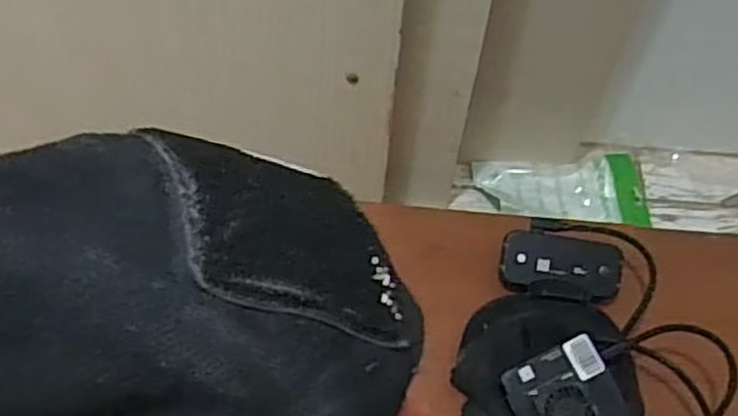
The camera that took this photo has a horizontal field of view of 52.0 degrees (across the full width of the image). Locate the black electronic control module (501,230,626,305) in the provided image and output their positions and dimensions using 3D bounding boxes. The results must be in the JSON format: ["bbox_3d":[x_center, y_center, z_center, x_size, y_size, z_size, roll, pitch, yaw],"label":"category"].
[{"bbox_3d":[0.170,0.050,0.670,0.105,0.017,0.058,10,57,4],"label":"black electronic control module"}]

